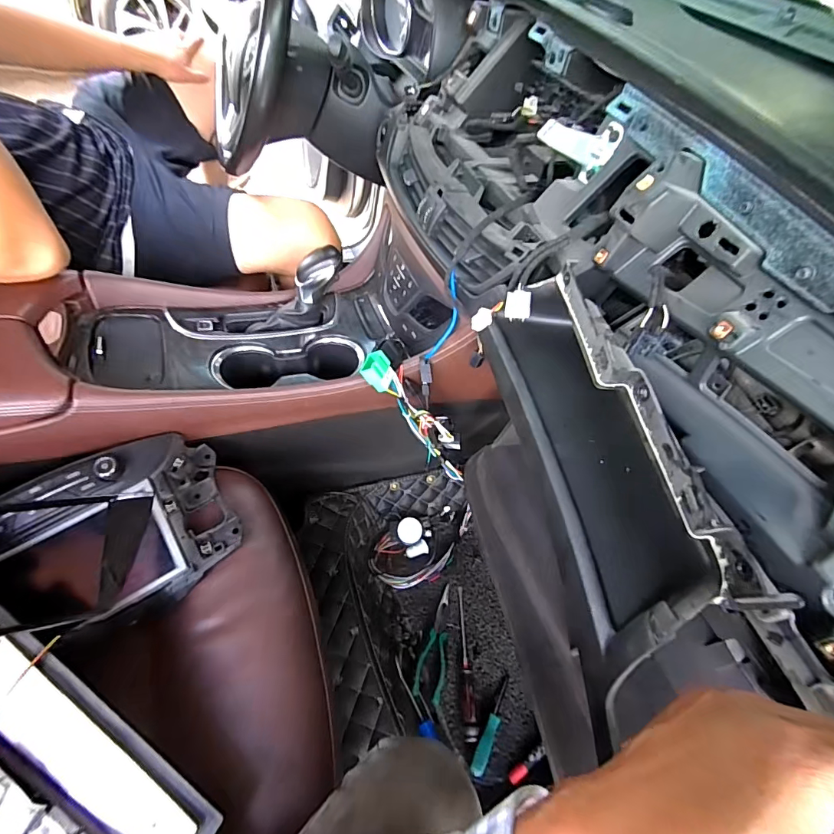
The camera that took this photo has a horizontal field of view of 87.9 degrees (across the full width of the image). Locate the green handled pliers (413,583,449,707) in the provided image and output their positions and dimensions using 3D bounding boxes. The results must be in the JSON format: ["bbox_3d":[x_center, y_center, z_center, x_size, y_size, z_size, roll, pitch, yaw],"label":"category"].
[{"bbox_3d":[0.040,0.398,0.770,0.053,0.012,0.187,25,48,-3],"label":"green handled pliers"}]

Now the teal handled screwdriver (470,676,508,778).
[{"bbox_3d":[0.124,0.501,0.707,0.020,0.019,0.152,26,40,15],"label":"teal handled screwdriver"}]

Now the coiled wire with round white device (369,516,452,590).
[{"bbox_3d":[-0.013,0.267,0.836,0.137,0.044,0.138,23,57,13],"label":"coiled wire with round white device"}]

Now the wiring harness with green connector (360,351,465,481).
[{"bbox_3d":[0.013,0.005,0.619,0.031,0.261,0.063,-11,47,32],"label":"wiring harness with green connector"}]

